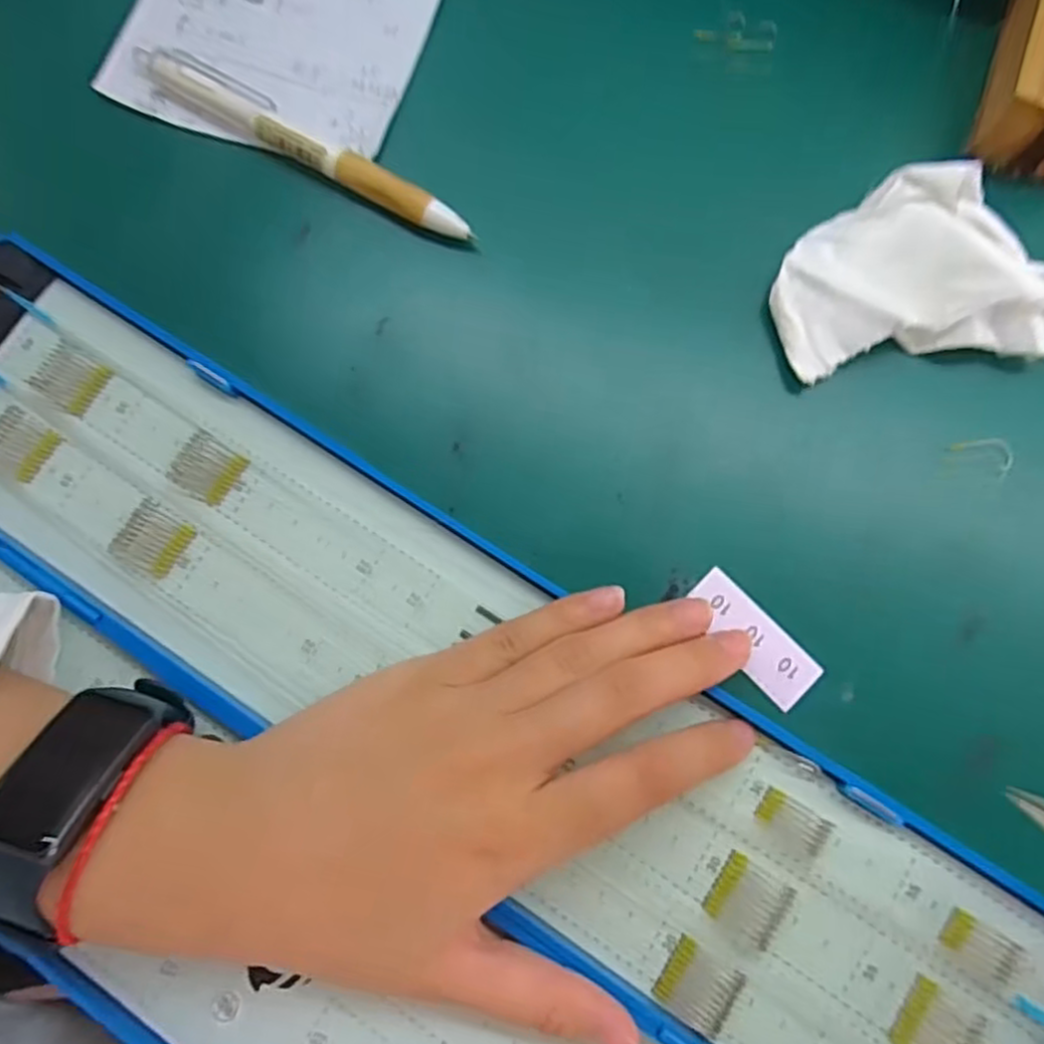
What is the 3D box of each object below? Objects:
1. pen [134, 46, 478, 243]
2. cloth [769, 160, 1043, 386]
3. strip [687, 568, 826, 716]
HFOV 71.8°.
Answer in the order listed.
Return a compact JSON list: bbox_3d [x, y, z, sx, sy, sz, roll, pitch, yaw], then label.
[{"bbox_3d":[-0.079,-0.137,0.261,0.141,0.011,0.016,31,84,7],"label":"pen"},{"bbox_3d":[0.135,-0.083,0.240,0.100,0.026,0.062,-6,81,2],"label":"cloth"},{"bbox_3d":[0.074,0.036,0.229,0.018,0.004,0.047,-37,80,-7],"label":"strip"}]

